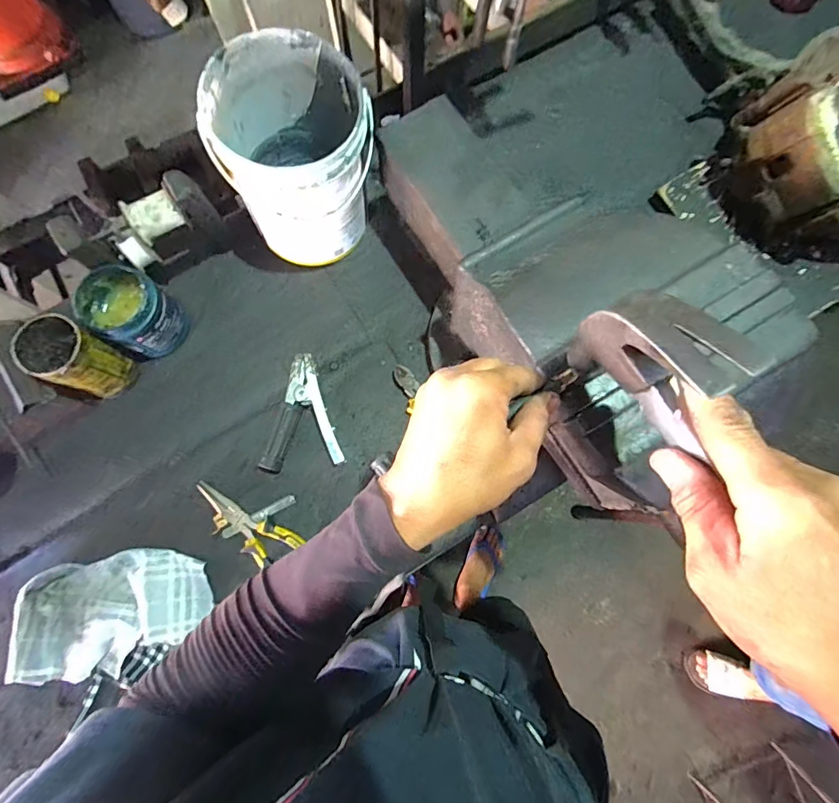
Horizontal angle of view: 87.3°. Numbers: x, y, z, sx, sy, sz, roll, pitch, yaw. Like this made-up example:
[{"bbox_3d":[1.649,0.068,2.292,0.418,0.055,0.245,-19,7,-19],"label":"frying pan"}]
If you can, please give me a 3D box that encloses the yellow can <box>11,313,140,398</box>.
[{"bbox_3d":[-0.424,-0.052,0.554,0.078,0.112,0.074,30,79,7],"label":"yellow can"}]

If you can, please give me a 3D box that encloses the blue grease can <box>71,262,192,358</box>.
[{"bbox_3d":[-0.369,-0.111,0.573,0.090,0.102,0.088,0,77,1],"label":"blue grease can"}]

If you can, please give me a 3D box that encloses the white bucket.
[{"bbox_3d":[-0.149,-0.295,0.559,0.169,0.213,0.174,0,77,1],"label":"white bucket"}]

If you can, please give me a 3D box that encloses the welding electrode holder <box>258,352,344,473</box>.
[{"bbox_3d":[-0.167,0.017,0.582,0.097,0.028,0.146,-14,78,-3],"label":"welding electrode holder"}]

